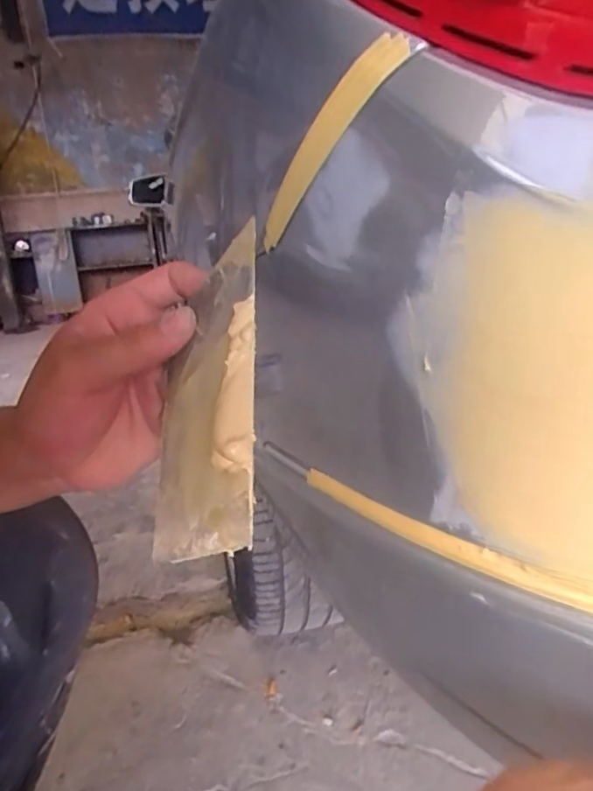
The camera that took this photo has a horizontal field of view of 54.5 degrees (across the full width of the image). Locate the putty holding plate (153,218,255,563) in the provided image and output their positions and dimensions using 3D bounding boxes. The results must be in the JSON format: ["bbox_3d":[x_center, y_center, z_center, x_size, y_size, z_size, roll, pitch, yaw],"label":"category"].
[{"bbox_3d":[-0.043,0.001,0.254,0.011,0.135,0.074,17,-30,-36],"label":"putty holding plate"}]

